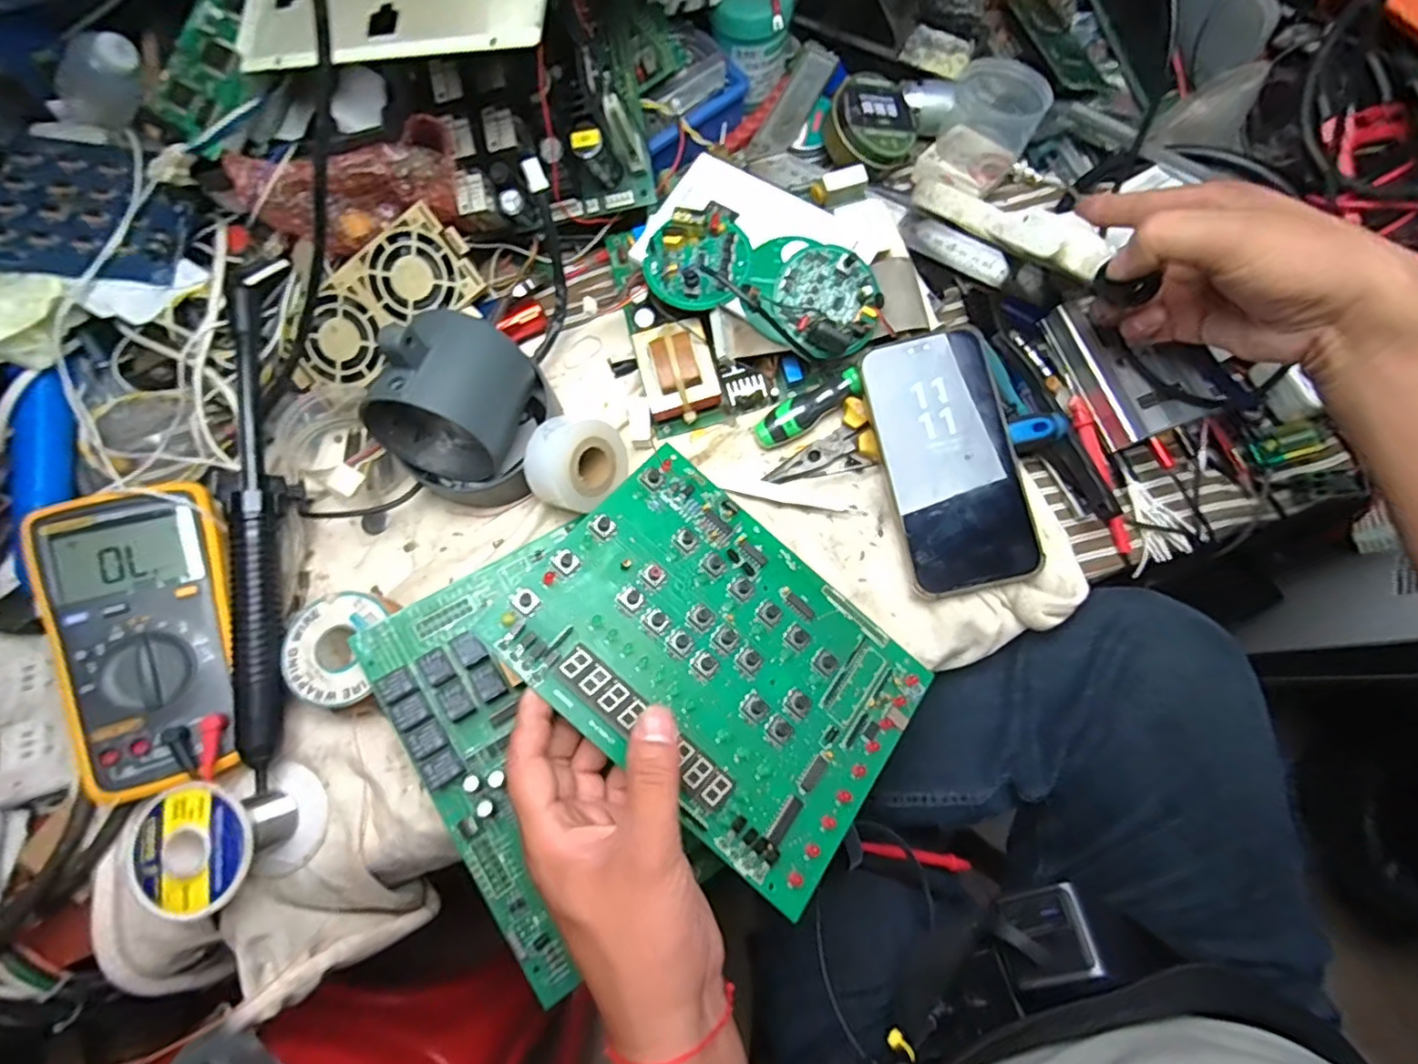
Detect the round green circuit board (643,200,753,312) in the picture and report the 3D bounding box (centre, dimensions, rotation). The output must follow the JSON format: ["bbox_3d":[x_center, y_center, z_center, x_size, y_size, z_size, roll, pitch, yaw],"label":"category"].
[{"bbox_3d":[-0.004,-0.182,0.406,0.060,0.019,0.076,44,80,11],"label":"round green circuit board"}]

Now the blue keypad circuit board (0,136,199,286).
[{"bbox_3d":[-0.410,-0.215,0.409,0.117,0.011,0.103,3,74,-10],"label":"blue keypad circuit board"}]

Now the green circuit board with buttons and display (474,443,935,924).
[{"bbox_3d":[0.012,0.066,0.346,0.215,0.010,0.164,42,63,1],"label":"green circuit board with buttons and display"}]

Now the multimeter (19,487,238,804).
[{"bbox_3d":[-0.331,0.060,0.367,0.091,0.041,0.175,-22,76,-5],"label":"multimeter"}]

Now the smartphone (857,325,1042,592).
[{"bbox_3d":[0.152,-0.045,0.392,0.081,0.008,0.160,-12,83,3],"label":"smartphone"}]

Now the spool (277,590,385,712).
[{"bbox_3d":[-0.228,0.071,0.379,0.057,0.016,0.067,6,76,3],"label":"spool"}]

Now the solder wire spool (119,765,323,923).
[{"bbox_3d":[-0.263,0.169,0.343,0.059,0.064,0.061,-17,76,-3],"label":"solder wire spool"}]

